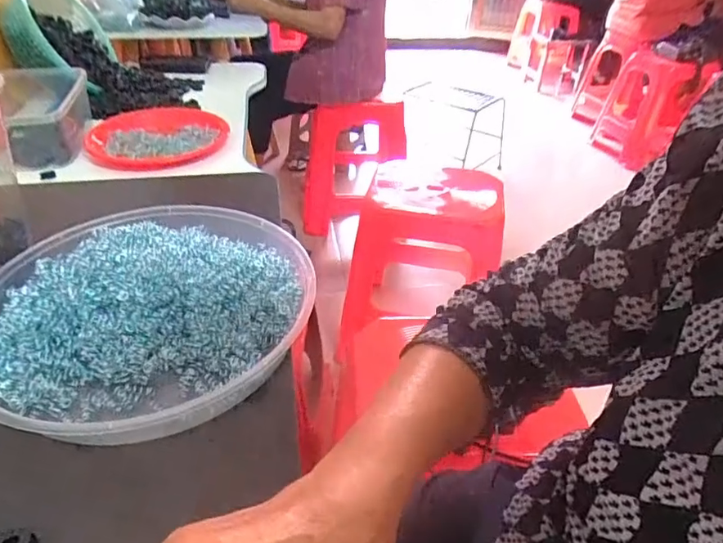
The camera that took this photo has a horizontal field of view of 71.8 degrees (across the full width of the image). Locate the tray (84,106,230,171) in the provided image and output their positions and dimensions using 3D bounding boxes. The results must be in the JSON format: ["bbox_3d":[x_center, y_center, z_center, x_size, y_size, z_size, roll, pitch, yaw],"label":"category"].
[{"bbox_3d":[-0.360,-0.244,0.891,0.225,0.035,0.214,3,36,0],"label":"tray"}]

